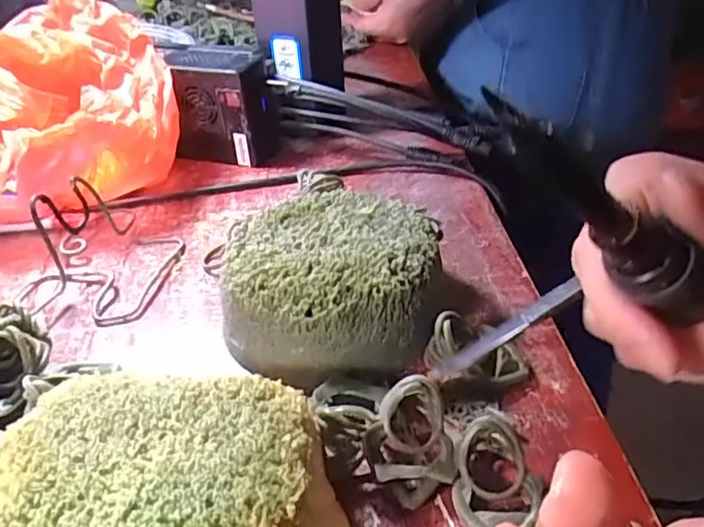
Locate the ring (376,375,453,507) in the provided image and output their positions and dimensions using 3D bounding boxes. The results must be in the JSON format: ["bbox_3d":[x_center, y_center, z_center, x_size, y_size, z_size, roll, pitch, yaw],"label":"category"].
[{"bbox_3d":[0.024,0.065,0.218,0.026,0.035,0.032,3,37,8],"label":"ring"}]

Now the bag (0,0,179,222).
[{"bbox_3d":[-0.204,-0.095,0.401,0.167,0.115,0.128,-16,38,-16],"label":"bag"}]

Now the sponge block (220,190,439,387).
[{"bbox_3d":[-0.009,0.006,0.296,0.099,0.045,0.107,1,37,6],"label":"sponge block"}]

